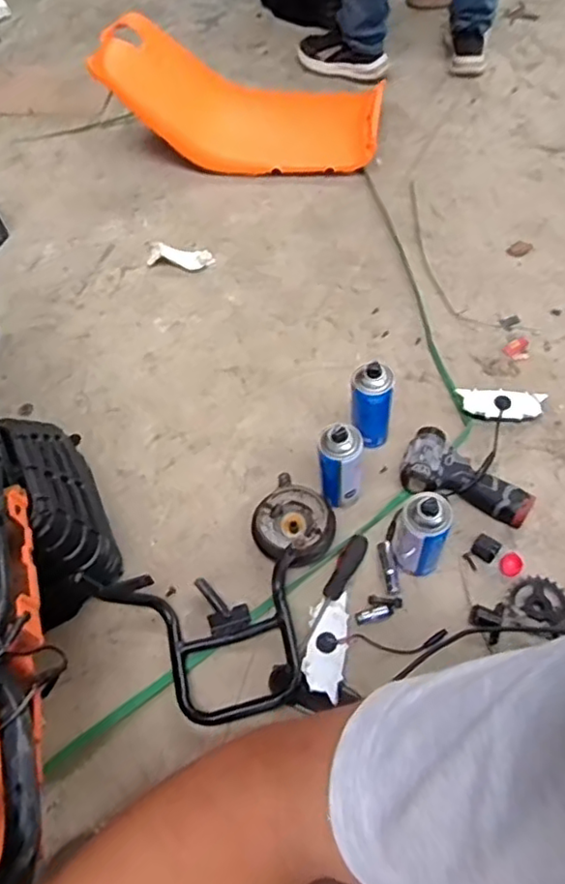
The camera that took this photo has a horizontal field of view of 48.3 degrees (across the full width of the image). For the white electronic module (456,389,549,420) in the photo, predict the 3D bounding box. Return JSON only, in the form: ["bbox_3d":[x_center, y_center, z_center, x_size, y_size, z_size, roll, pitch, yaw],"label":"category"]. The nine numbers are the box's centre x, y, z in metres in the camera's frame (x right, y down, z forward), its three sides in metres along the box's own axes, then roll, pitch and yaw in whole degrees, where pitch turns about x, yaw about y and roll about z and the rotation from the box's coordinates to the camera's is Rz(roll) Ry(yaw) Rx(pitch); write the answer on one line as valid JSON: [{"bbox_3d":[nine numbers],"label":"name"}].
[{"bbox_3d":[0.381,-0.064,1.080,0.145,0.026,0.060,-3,57,2],"label":"white electronic module"}]

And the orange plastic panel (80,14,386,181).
[{"bbox_3d":[-0.103,-0.761,1.451,0.643,0.151,0.240,15,59,-5],"label":"orange plastic panel"}]

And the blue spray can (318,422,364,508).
[{"bbox_3d":[0.088,0.038,0.951,0.066,0.177,0.056,0,58,3],"label":"blue spray can"}]

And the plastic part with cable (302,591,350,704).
[{"bbox_3d":[0.062,0.285,0.884,0.055,0.022,0.143,6,58,7],"label":"plastic part with cable"}]

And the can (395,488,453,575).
[{"bbox_3d":[0.192,0.129,0.885,0.071,0.169,0.059,19,61,15],"label":"can"}]

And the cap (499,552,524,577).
[{"bbox_3d":[0.339,0.182,0.935,0.032,0.012,0.035,-2,58,3],"label":"cap"}]

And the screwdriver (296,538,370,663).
[{"bbox_3d":[0.071,0.224,0.926,0.028,0.024,0.211,24,62,18],"label":"screwdriver"}]

